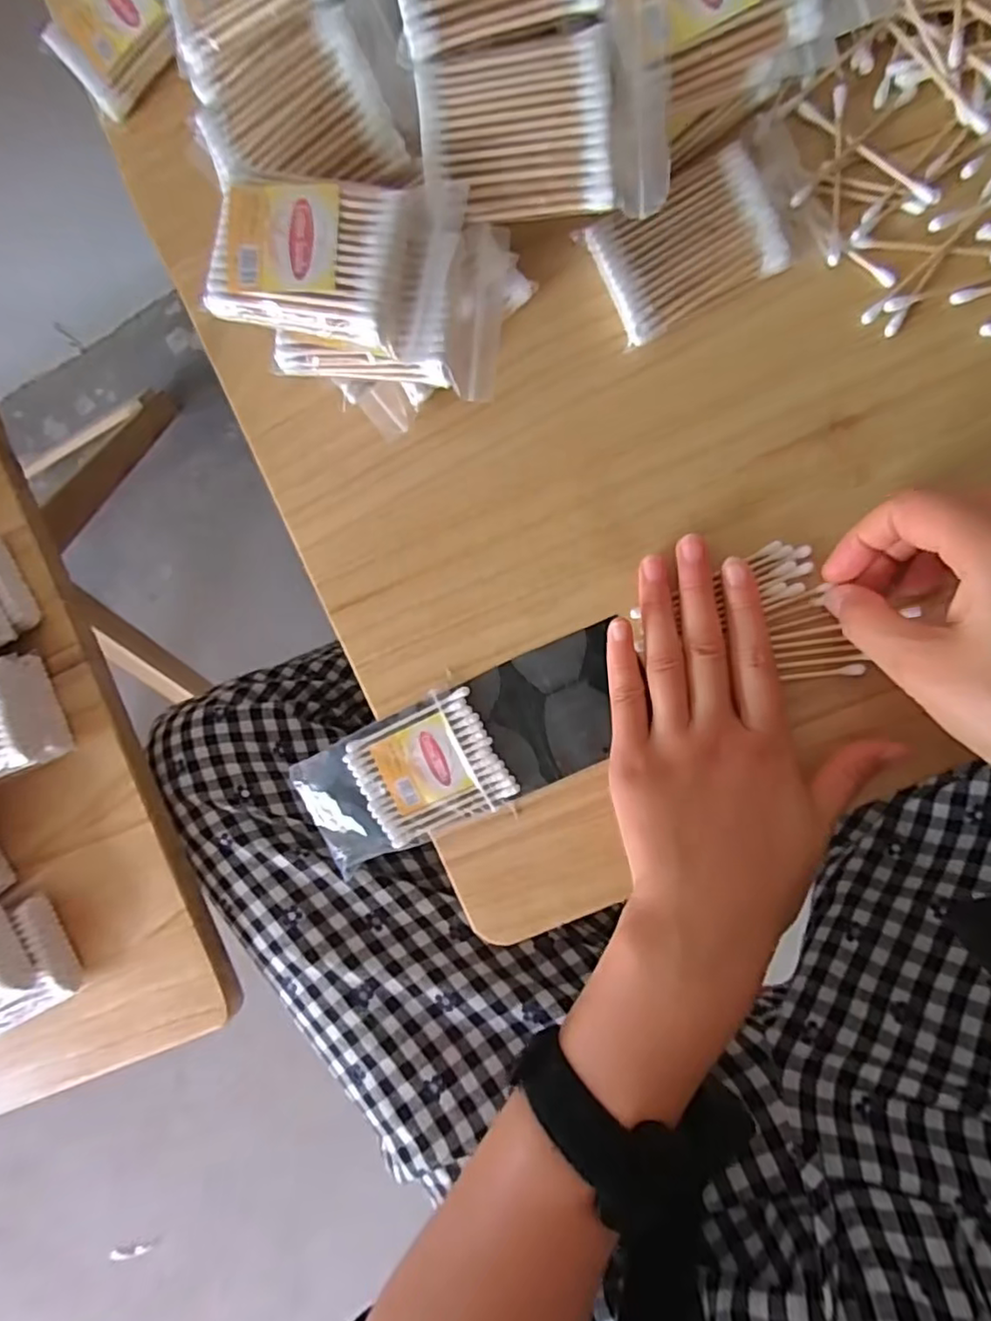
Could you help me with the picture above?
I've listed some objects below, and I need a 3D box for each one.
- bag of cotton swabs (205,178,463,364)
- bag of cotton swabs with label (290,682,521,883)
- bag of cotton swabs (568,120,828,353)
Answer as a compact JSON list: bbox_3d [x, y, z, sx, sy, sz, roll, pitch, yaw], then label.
[{"bbox_3d":[-0.059,-0.154,0.238,0.087,0.018,0.063,14,94,10],"label":"bag of cotton swabs"},{"bbox_3d":[-0.048,0.060,0.315,0.102,0.009,0.061,-28,88,9],"label":"bag of cotton swabs with label"},{"bbox_3d":[0.092,-0.187,0.273,0.095,0.013,0.059,-26,89,9],"label":"bag of cotton swabs"}]

